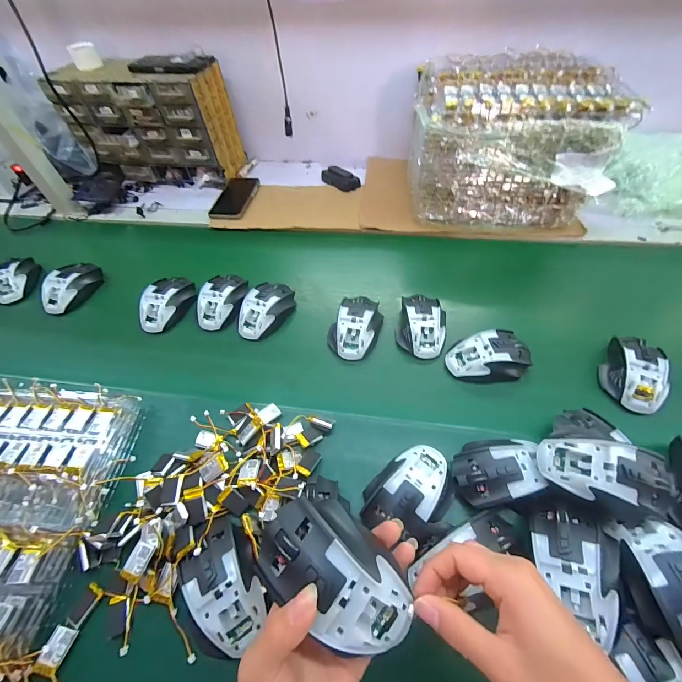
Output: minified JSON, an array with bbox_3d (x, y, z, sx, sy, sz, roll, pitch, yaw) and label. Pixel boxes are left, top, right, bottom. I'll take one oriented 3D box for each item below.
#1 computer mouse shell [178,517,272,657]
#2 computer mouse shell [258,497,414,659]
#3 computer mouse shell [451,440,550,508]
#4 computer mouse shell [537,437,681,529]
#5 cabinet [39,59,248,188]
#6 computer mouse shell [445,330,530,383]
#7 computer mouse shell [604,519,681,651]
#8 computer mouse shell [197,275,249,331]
[{"bbox_3d":[-0.113,0.230,0.309,0.066,0.028,0.107,-30,58,-15],"label":"computer mouse shell"},{"bbox_3d":[-0.003,0.165,0.228,0.111,0.043,0.067,31,61,24],"label":"computer mouse shell"},{"bbox_3d":[0.172,0.140,0.356,0.089,0.033,0.067,-10,55,-2],"label":"computer mouse shell"},{"bbox_3d":[0.264,0.128,0.320,0.119,0.043,0.068,11,57,13],"label":"computer mouse shell"},{"bbox_3d":[-0.422,-0.490,0.744,0.323,0.217,0.154,3,55,7],"label":"cabinet"},{"bbox_3d":[0.210,0.022,0.454,0.111,0.041,0.066,-16,55,-6],"label":"computer mouse shell"},{"bbox_3d":[0.283,0.205,0.273,0.068,0.034,0.093,-20,46,15],"label":"computer mouse shell"},{"bbox_3d":[-0.200,-0.071,0.542,0.064,0.035,0.107,5,55,9],"label":"computer mouse shell"}]

